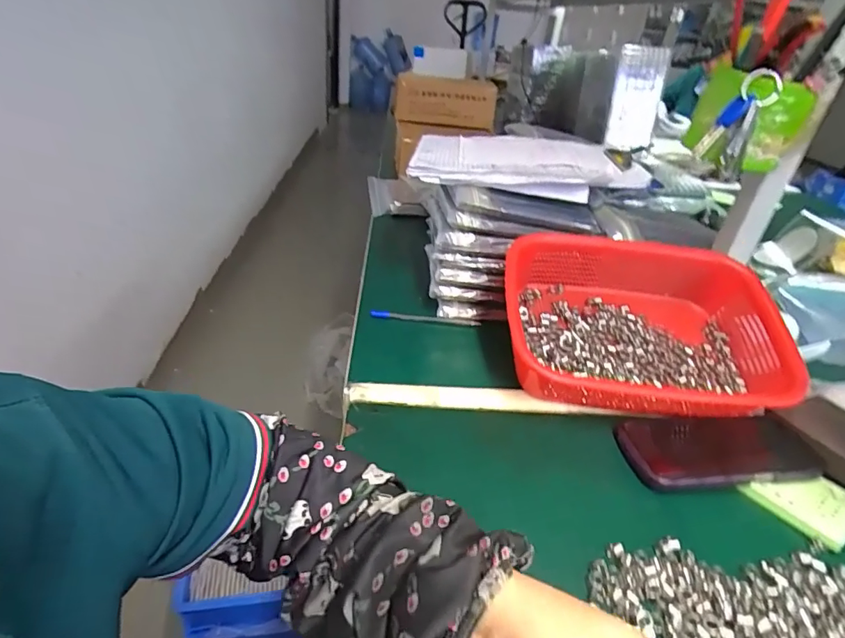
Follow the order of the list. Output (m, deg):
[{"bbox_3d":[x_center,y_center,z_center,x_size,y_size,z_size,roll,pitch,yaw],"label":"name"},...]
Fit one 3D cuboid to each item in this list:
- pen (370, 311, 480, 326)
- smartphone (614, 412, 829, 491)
[{"bbox_3d":[0.004,-0.001,0.621,0.140,0.013,0.008,4,32,-3],"label":"pen"},{"bbox_3d":[0.269,0.115,0.446,0.166,0.014,0.087,1,33,-11],"label":"smartphone"}]

